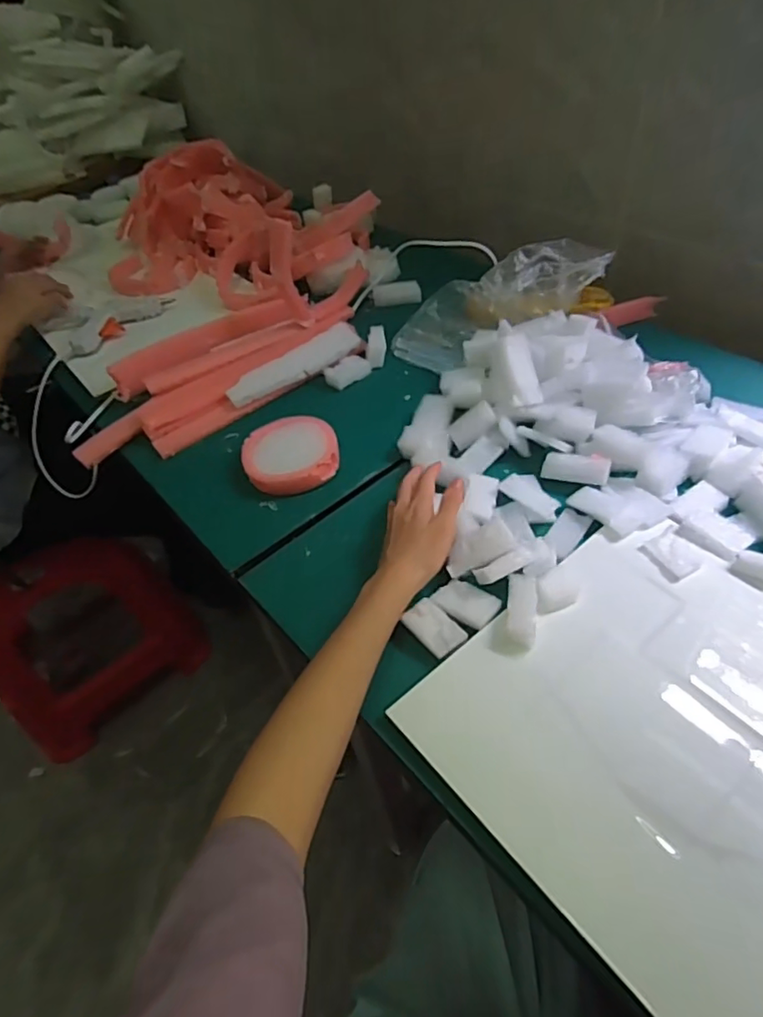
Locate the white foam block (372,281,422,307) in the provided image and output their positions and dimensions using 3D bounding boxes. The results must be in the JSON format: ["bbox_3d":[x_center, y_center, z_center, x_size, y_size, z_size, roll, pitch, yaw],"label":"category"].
[{"bbox_3d":[0.022,-0.306,0.835,0.068,0.028,0.020,-7,46,2],"label":"white foam block"}]

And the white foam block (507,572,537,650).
[{"bbox_3d":[0.109,0.079,0.455,0.023,0.021,0.058,5,49,10],"label":"white foam block"}]

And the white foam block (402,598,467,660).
[{"bbox_3d":[0.041,0.093,0.464,0.029,0.006,0.047,-35,54,-23],"label":"white foam block"}]

